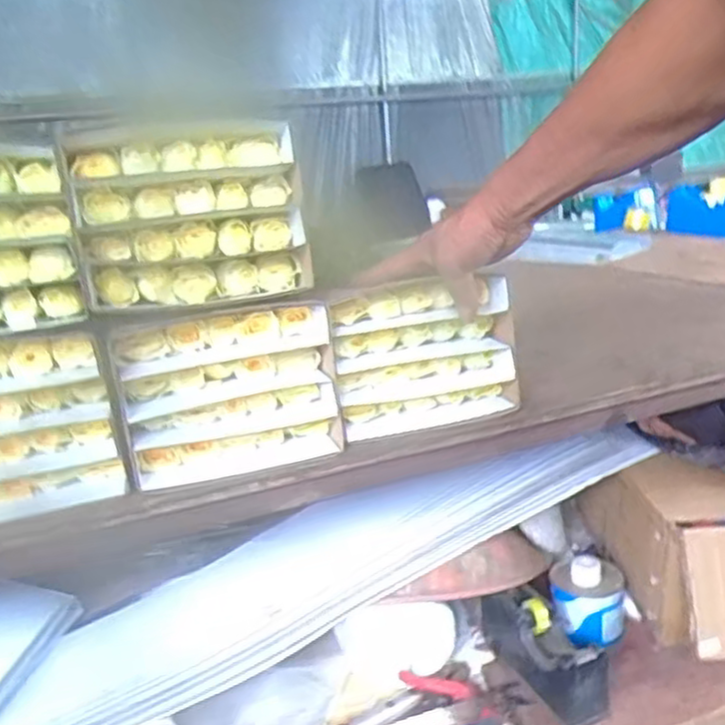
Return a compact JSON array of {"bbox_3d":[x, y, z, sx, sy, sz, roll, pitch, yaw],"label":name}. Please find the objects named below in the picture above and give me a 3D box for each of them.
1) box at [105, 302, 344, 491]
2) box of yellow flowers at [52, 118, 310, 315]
[{"bbox_3d":[-0.114,0.028,0.608,0.176,0.142,0.055,-9,18,-13],"label":"box"},{"bbox_3d":[-0.144,-0.125,0.582,0.181,0.146,0.063,-12,19,-21],"label":"box of yellow flowers"}]

